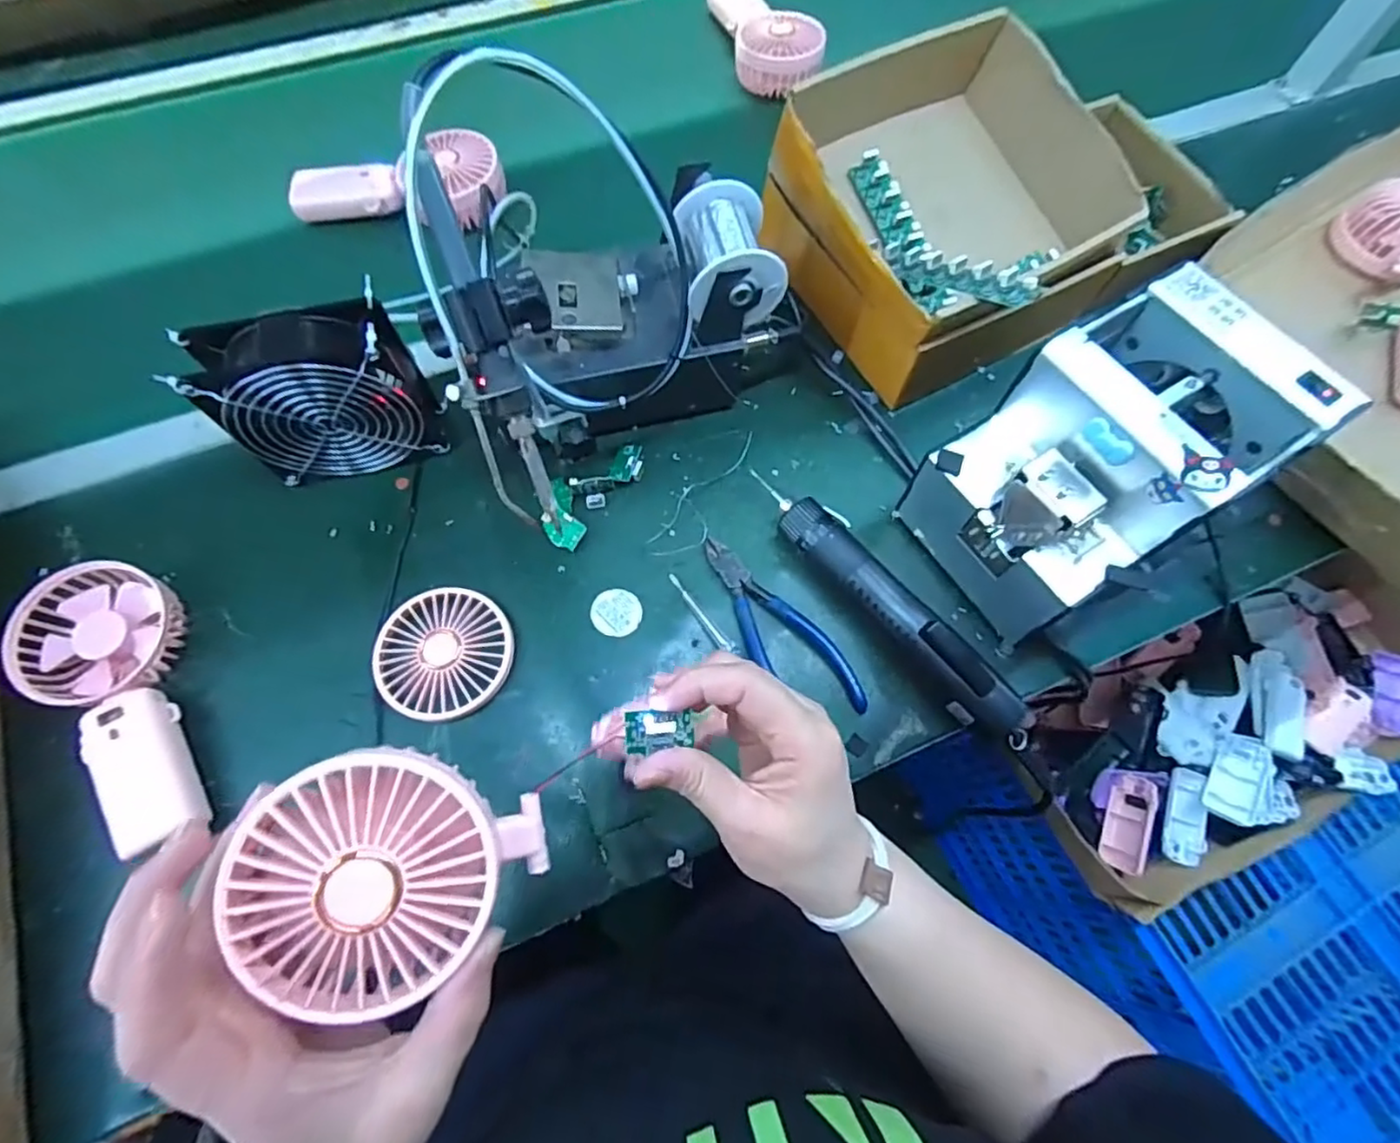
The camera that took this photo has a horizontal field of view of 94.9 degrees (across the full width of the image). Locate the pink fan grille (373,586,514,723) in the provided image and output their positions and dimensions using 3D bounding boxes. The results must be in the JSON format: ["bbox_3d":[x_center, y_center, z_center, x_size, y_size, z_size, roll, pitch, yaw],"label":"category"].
[{"bbox_3d":[-0.170,0.054,0.428,0.086,0.013,0.085,1,67,-1],"label":"pink fan grille"}]

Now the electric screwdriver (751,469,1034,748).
[{"bbox_3d":[0.125,0.021,0.434,0.042,0.040,0.237,-35,72,-15],"label":"electric screwdriver"}]

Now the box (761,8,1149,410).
[{"bbox_3d":[0.191,-0.272,0.510,0.212,0.116,0.215,-32,72,-14],"label":"box"}]

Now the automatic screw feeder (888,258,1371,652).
[{"bbox_3d":[0.246,-0.065,0.409,0.172,0.150,0.121,-33,72,-14],"label":"automatic screw feeder"}]

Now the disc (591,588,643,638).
[{"bbox_3d":[-0.058,0.029,0.448,0.035,0.004,0.034,3,67,-8],"label":"disc"}]

